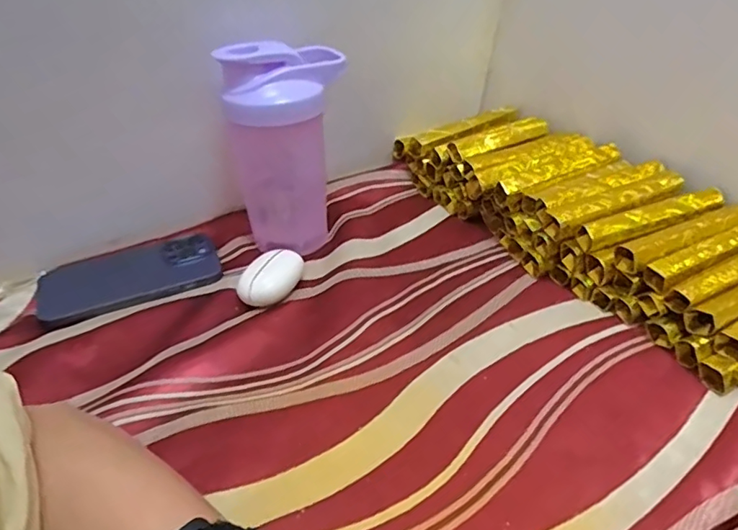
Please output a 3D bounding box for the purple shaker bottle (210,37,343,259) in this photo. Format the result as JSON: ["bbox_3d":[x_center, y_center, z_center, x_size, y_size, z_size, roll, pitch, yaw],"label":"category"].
[{"bbox_3d":[-0.072,-0.106,0.480,0.102,0.177,0.075,-11,37,-11],"label":"purple shaker bottle"}]

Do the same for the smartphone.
[{"bbox_3d":[-0.207,0.010,0.468,0.145,0.013,0.079,-20,40,-22],"label":"smartphone"}]

